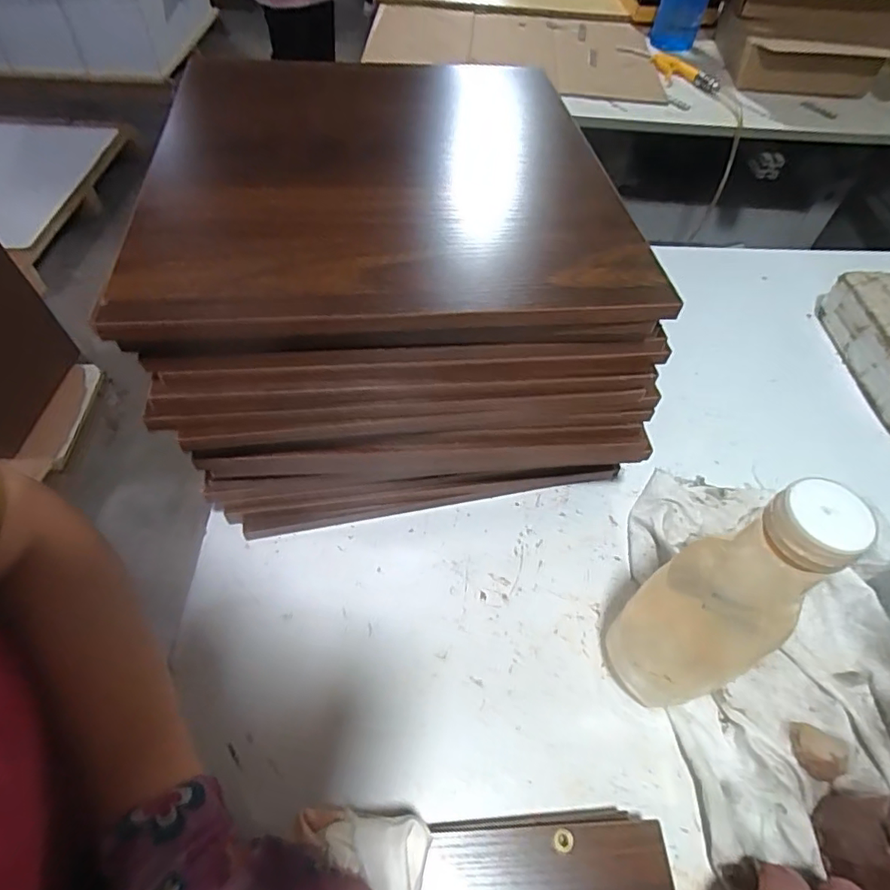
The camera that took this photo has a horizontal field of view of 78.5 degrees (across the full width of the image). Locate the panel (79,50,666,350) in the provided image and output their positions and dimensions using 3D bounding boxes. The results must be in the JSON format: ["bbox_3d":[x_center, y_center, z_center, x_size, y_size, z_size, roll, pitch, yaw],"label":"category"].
[{"bbox_3d":[-0.047,-0.222,0.441,0.342,0.033,0.391,-3,54,-6],"label":"panel"}]

